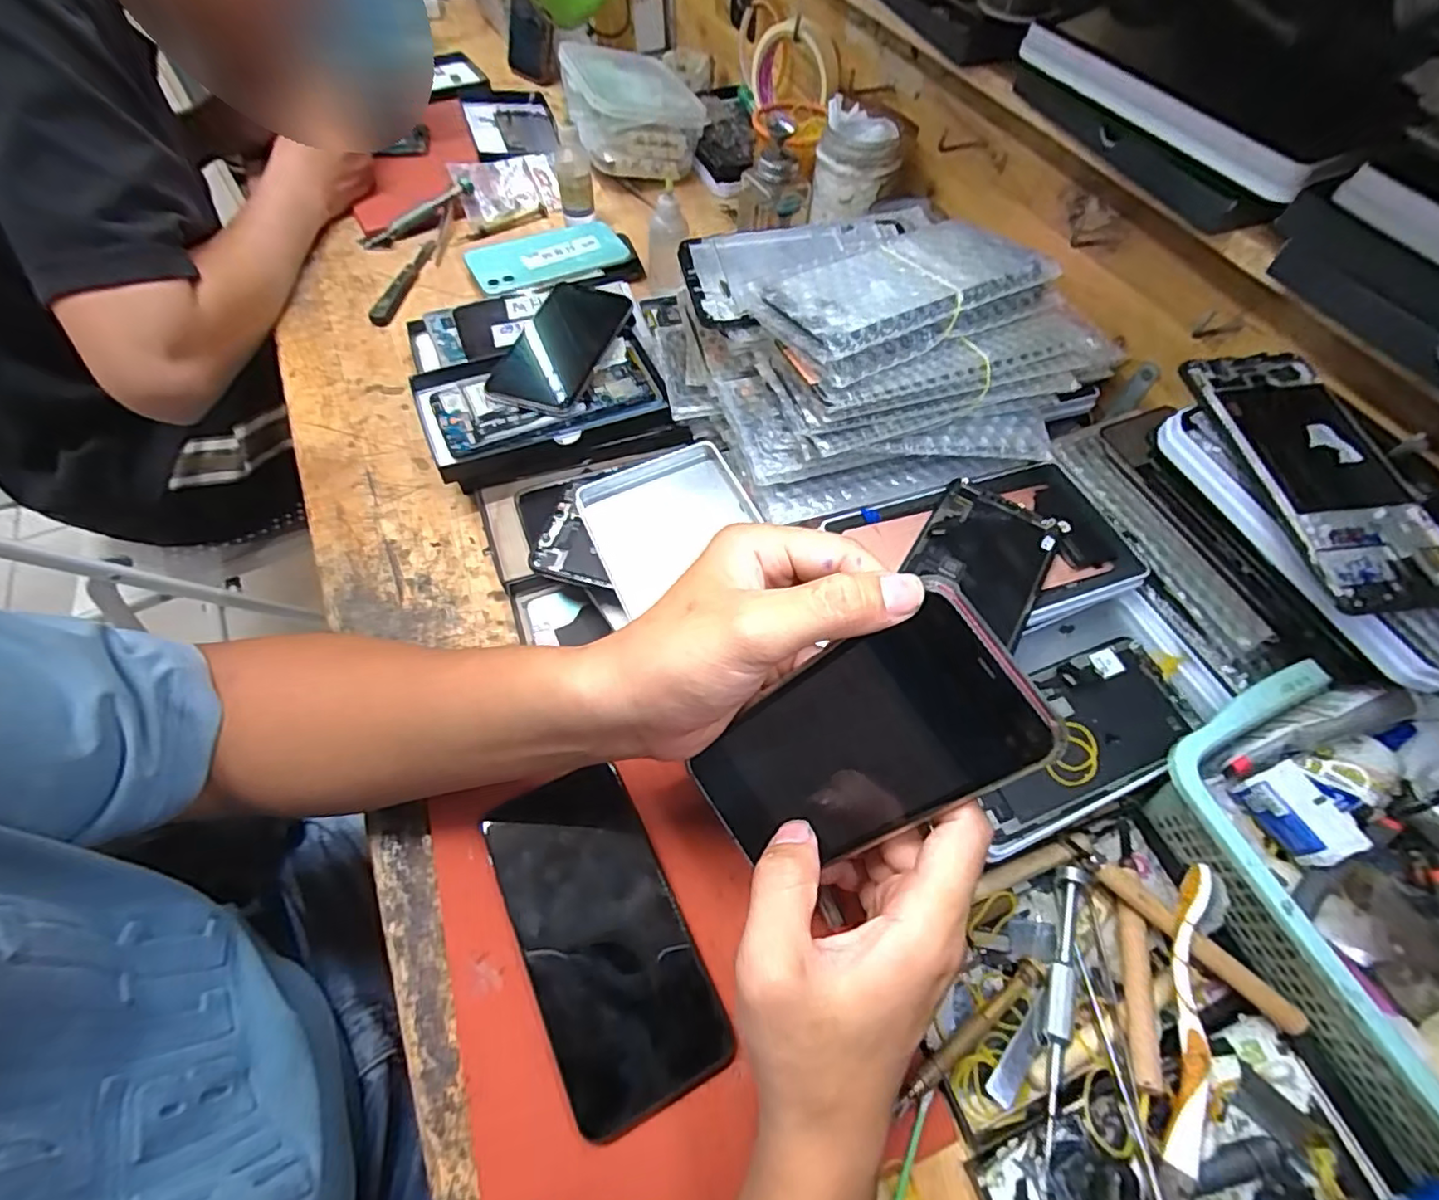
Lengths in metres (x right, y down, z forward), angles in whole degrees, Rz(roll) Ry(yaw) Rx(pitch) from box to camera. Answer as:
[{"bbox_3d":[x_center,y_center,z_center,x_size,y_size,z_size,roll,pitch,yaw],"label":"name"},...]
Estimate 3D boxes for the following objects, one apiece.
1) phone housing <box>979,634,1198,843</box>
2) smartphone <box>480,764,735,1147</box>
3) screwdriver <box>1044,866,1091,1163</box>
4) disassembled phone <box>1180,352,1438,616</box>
[{"bbox_3d":[0.205,0.075,0.358,0.146,0.011,0.072,-20,62,-15],"label":"phone housing"},{"bbox_3d":[-0.059,0.165,0.309,0.075,0.013,0.154,-23,63,-16],"label":"smartphone"},{"bbox_3d":[0.164,0.192,0.299,0.013,0.013,0.123,22,60,10],"label":"screwdriver"},{"bbox_3d":[0.299,-0.066,0.305,0.076,0.010,0.151,-4,59,-6],"label":"disassembled phone"}]

